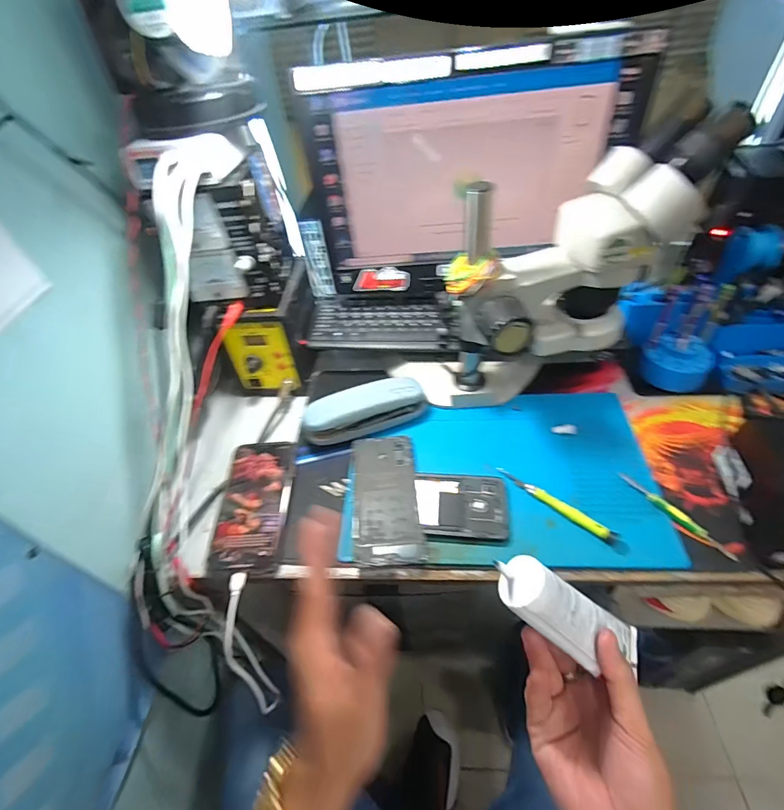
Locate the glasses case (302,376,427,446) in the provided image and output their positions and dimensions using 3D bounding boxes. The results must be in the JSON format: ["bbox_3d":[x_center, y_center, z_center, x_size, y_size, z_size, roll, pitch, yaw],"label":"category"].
[{"bbox_3d":[-0.035,0.002,0.540,0.159,0.043,0.064,-16,48,-8],"label":"glasses case"}]

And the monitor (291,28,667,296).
[{"bbox_3d":[0.087,-0.263,0.503,0.355,0.247,0.023,-2,47,5],"label":"monitor"}]

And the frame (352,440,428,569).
[{"bbox_3d":[-0.007,0.100,0.470,0.072,0.005,0.158,-7,47,0],"label":"frame"}]

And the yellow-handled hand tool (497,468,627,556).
[{"bbox_3d":[0.177,0.107,0.446,0.146,0.010,0.012,32,58,31],"label":"yellow-handled hand tool"}]

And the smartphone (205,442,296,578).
[{"bbox_3d":[-0.156,0.111,0.481,0.079,0.013,0.162,-6,47,1],"label":"smartphone"}]

